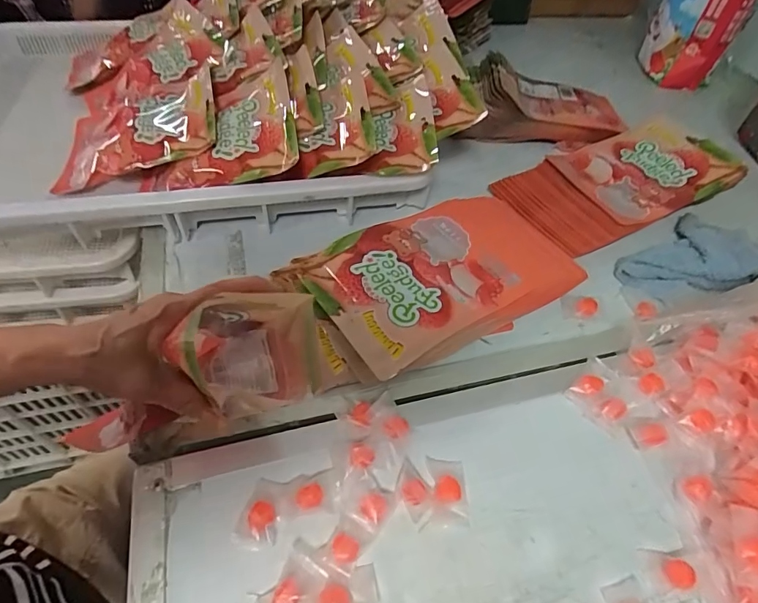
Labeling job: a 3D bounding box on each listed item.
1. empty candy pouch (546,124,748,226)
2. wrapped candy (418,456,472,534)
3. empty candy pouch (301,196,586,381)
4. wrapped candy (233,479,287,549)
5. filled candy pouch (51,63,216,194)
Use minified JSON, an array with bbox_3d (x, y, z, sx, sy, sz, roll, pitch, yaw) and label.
[{"bbox_3d":[0.372,-0.189,0.631,0.216,0.033,0.160,-15,56,-16],"label":"empty candy pouch"},{"bbox_3d":[0.055,0.157,0.374,0.038,0.011,0.056,3,54,-2],"label":"wrapped candy"},{"bbox_3d":[0.071,-0.040,0.497,0.268,0.018,0.164,-23,59,-25],"label":"empty candy pouch"},{"bbox_3d":[-0.092,0.164,0.354,0.032,0.011,0.050,9,54,3],"label":"wrapped candy"},{"bbox_3d":[-0.295,-0.210,0.551,0.198,0.029,0.157,-17,56,7],"label":"filled candy pouch"}]

